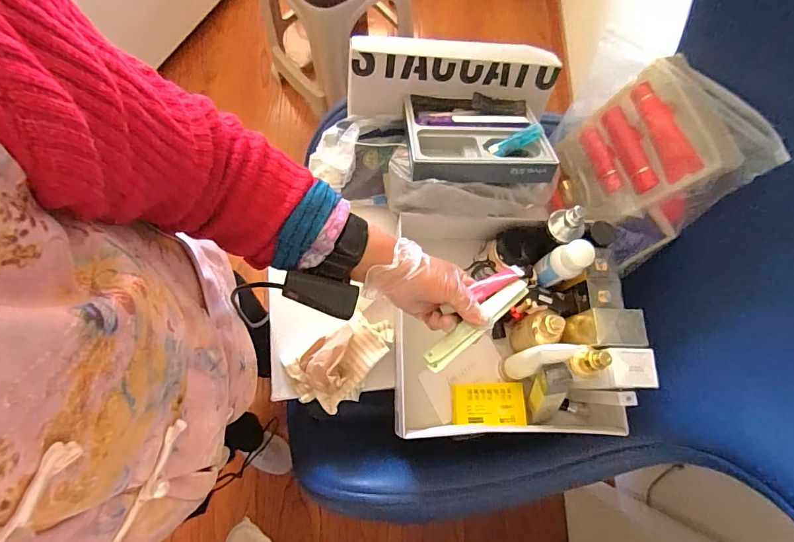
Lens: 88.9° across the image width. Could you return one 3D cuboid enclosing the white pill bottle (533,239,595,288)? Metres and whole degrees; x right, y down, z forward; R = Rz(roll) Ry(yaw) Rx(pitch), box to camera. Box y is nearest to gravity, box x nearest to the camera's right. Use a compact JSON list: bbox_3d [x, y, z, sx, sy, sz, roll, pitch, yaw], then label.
[{"bbox_3d":[0.220,-0.008,0.539,0.040,0.092,0.041,-12,77,-4],"label":"white pill bottle"}]

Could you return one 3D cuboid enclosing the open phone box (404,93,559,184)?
[{"bbox_3d":[0.109,-0.183,0.561,0.186,0.034,0.179,0,52,-3],"label":"open phone box"}]

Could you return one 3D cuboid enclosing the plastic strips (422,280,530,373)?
[{"bbox_3d":[0.083,0.055,0.421,0.130,0.012,0.025,-38,80,-5],"label":"plastic strips"}]

